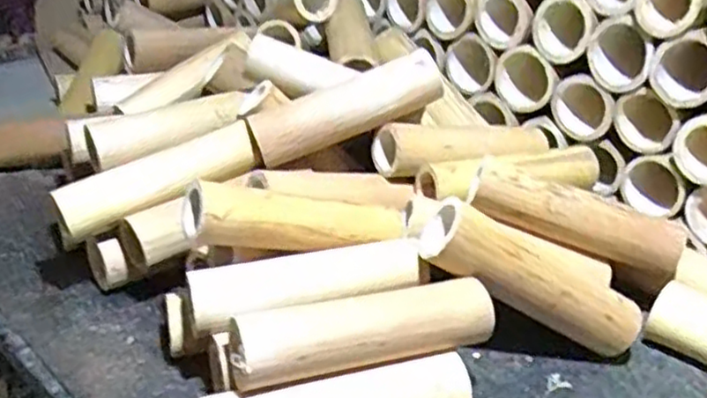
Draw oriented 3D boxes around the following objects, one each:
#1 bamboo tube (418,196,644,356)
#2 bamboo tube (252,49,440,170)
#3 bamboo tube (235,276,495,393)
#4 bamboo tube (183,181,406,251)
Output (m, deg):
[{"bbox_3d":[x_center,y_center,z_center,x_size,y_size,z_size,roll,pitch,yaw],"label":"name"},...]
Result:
[{"bbox_3d":[0.142,0.062,0.542,0.180,0.056,0.043,29,32,-11],"label":"bamboo tube"},{"bbox_3d":[-0.006,-0.084,0.657,0.178,0.050,0.046,-22,37,-6],"label":"bamboo tube"},{"bbox_3d":[0.009,0.089,0.484,0.183,0.042,0.035,-10,35,-17],"label":"bamboo tube"},{"bbox_3d":[-0.035,0.019,0.548,0.184,0.039,0.037,4,28,-33],"label":"bamboo tube"}]

